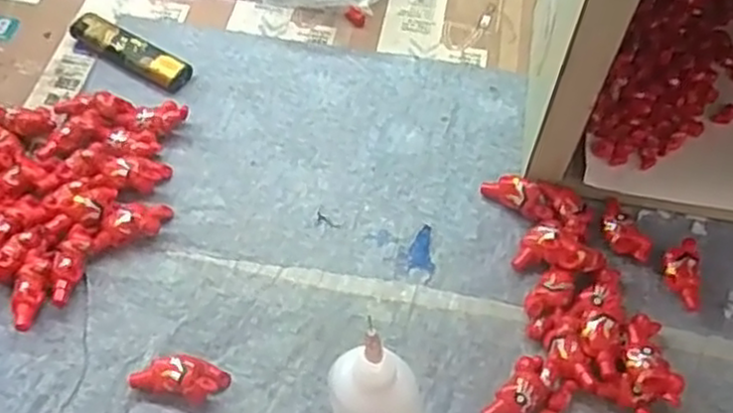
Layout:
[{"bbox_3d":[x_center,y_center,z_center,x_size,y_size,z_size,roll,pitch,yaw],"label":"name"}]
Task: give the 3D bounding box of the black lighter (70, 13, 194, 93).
[{"bbox_3d":[-0.142,-0.092,0.438,0.082,0.015,0.023,27,61,14],"label":"black lighter"}]

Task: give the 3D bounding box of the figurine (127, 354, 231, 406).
[{"bbox_3d":[-0.084,0.077,0.330,0.041,0.014,0.020,15,59,7],"label":"figurine"}]

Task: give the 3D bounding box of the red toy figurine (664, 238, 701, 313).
[{"bbox_3d":[0.157,0.033,0.365,0.017,0.014,0.036,4,58,1],"label":"red toy figurine"}]

